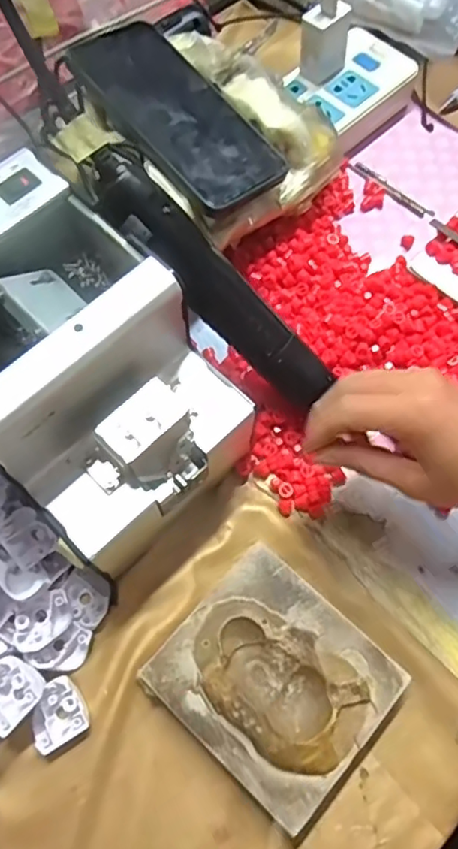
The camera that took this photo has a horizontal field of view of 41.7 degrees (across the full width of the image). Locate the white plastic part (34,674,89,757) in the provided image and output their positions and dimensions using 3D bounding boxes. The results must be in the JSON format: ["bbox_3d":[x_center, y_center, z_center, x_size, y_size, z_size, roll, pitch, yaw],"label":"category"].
[{"bbox_3d":[-0.099,0.165,0.343,0.030,0.013,0.033,-24,73,-10],"label":"white plastic part"}]

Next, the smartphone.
[{"bbox_3d":[-0.035,-0.217,0.421,0.083,0.014,0.162,-39,78,-27],"label":"smartphone"}]

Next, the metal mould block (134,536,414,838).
[{"bbox_3d":[0.026,0.145,0.344,0.115,0.032,0.103,41,74,12],"label":"metal mould block"}]

